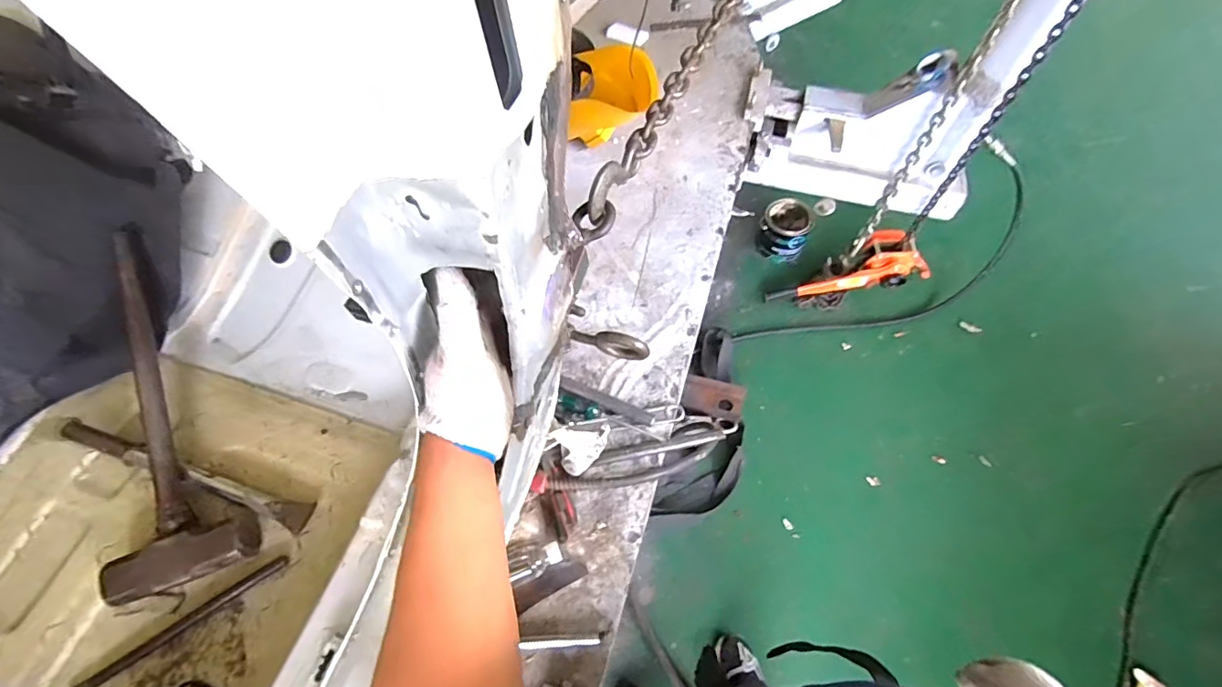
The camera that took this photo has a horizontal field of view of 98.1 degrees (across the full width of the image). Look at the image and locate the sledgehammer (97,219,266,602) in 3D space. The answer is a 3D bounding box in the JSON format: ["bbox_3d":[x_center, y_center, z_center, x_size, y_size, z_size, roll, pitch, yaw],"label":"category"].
[{"bbox_3d":[-0.540,0.075,0.612,0.130,0.101,0.416,-25,66,-12],"label":"sledgehammer"}]

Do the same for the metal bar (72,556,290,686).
[{"bbox_3d":[-0.455,0.297,0.567,0.218,0.008,0.018,-34,68,-16],"label":"metal bar"}]

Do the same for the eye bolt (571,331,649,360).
[{"bbox_3d":[-0.002,-0.001,0.652,0.097,0.040,0.015,15,62,8],"label":"eye bolt"}]

